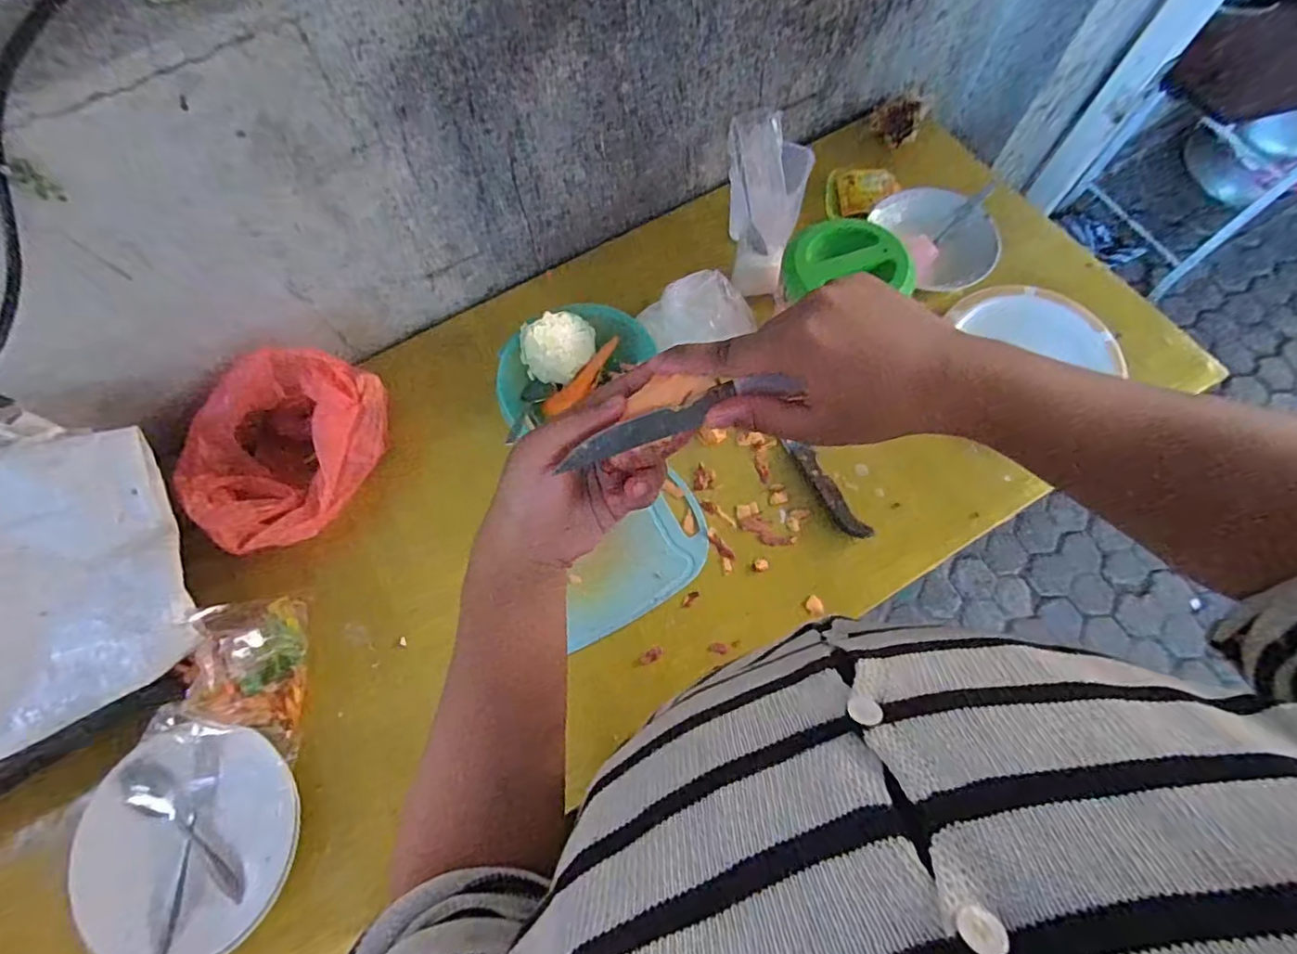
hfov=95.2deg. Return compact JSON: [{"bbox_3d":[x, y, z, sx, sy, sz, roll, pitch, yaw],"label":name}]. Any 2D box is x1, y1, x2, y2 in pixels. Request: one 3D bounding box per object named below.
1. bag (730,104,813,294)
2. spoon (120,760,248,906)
[{"bbox_3d":[0.140,-0.344,0.723,0.099,0.158,0.171,12,71,6],"label":"bag"},{"bbox_3d":[-0.435,0.331,0.550,0.163,0.019,0.037,41,76,14],"label":"spoon"}]

